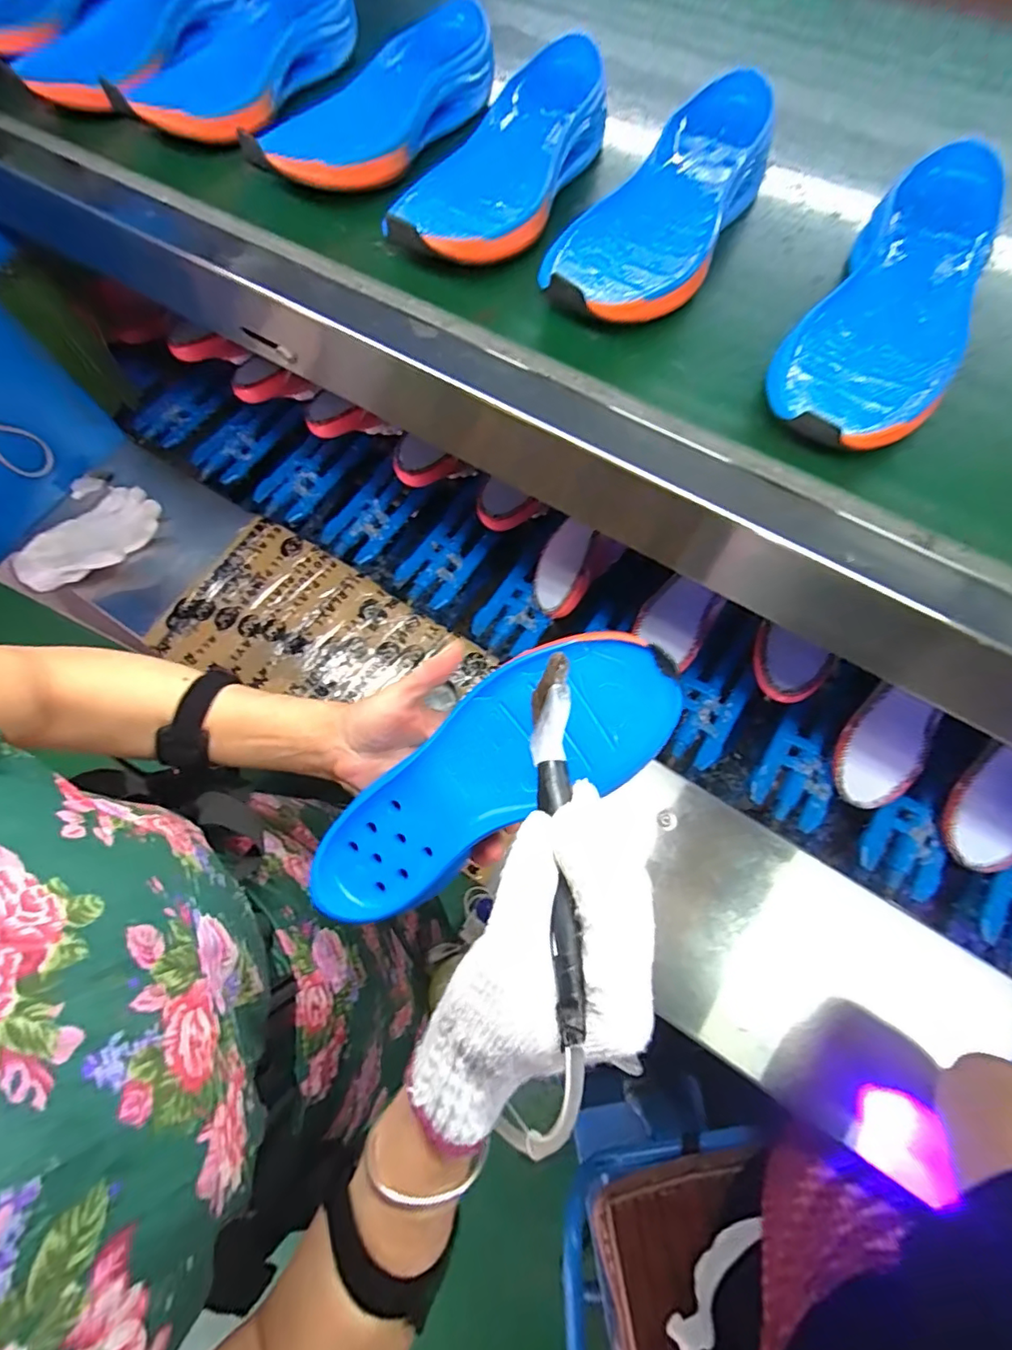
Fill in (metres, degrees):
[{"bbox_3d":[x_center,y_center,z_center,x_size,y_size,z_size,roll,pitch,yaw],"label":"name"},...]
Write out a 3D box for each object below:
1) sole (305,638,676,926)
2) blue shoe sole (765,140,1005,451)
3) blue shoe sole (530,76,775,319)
[{"bbox_3d":[-0.014,0.060,0.332,0.245,0.030,0.090,-36,74,10],"label":"sole"},{"bbox_3d":[0.254,-0.234,0.350,0.097,0.046,0.248,33,75,10],"label":"blue shoe sole"},{"bbox_3d":[0.112,-0.330,0.386,0.100,0.042,0.237,29,74,9],"label":"blue shoe sole"}]

